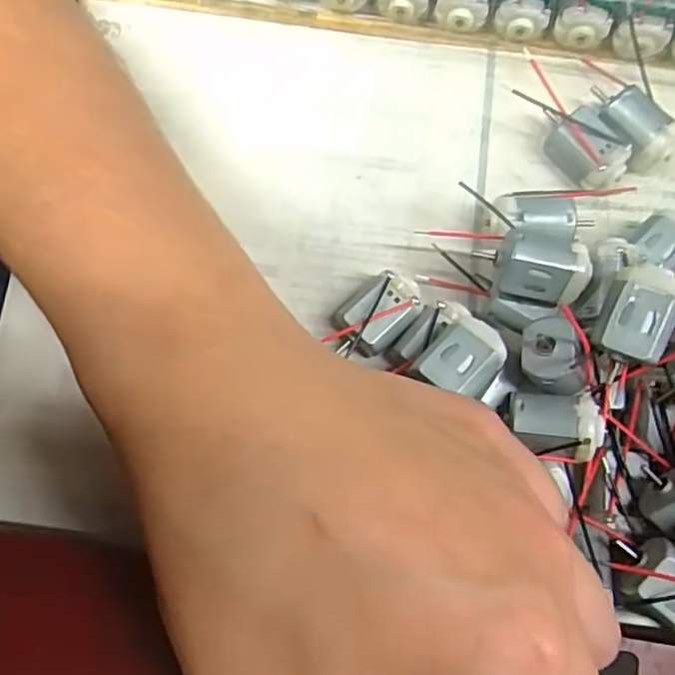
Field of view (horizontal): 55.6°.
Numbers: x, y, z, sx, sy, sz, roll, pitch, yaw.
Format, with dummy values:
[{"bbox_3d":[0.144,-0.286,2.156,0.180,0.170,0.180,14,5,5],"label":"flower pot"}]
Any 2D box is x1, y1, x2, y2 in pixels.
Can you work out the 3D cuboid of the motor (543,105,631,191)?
[{"bbox_3d":[0.087,-0.067,0.228,0.017,0.017,0.031,-37,81,-8],"label":"motor"}]

